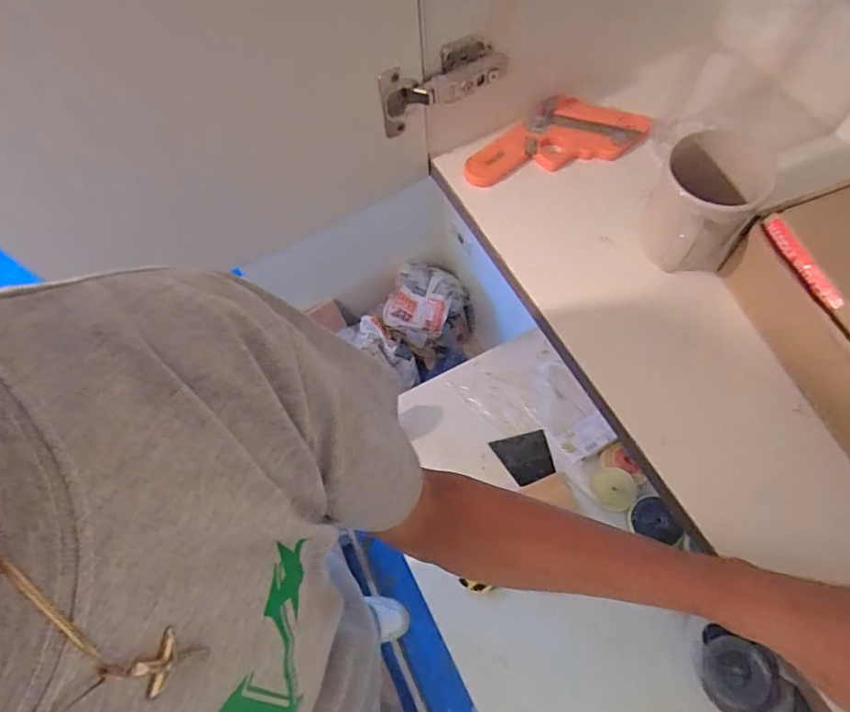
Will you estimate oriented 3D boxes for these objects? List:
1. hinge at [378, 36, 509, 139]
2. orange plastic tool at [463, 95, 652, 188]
[{"bbox_3d":[0.017,-0.234,0.442,0.114,0.053,0.035,-33,67,-12],"label":"hinge"},{"bbox_3d":[0.126,-0.224,0.512,0.189,0.020,0.082,-16,65,-5],"label":"orange plastic tool"}]

